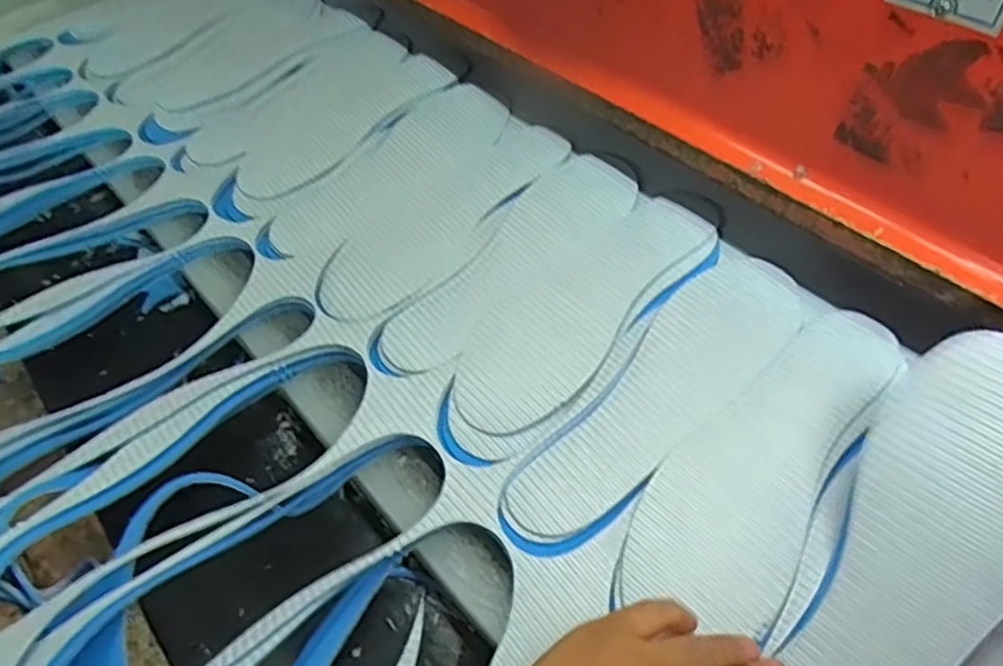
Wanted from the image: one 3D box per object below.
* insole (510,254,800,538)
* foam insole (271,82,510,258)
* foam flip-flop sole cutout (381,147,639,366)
[{"bbox_3d":[0.108,0.036,0.466,0.266,0.009,0.078,-39,61,-20],"label":"insole"},{"bbox_3d":[-0.093,-0.149,0.631,0.094,0.014,0.252,34,68,26],"label":"foam insole"},{"bbox_3d":[0.014,-0.061,0.549,0.079,0.008,0.256,34,65,24],"label":"foam flip-flop sole cutout"}]

